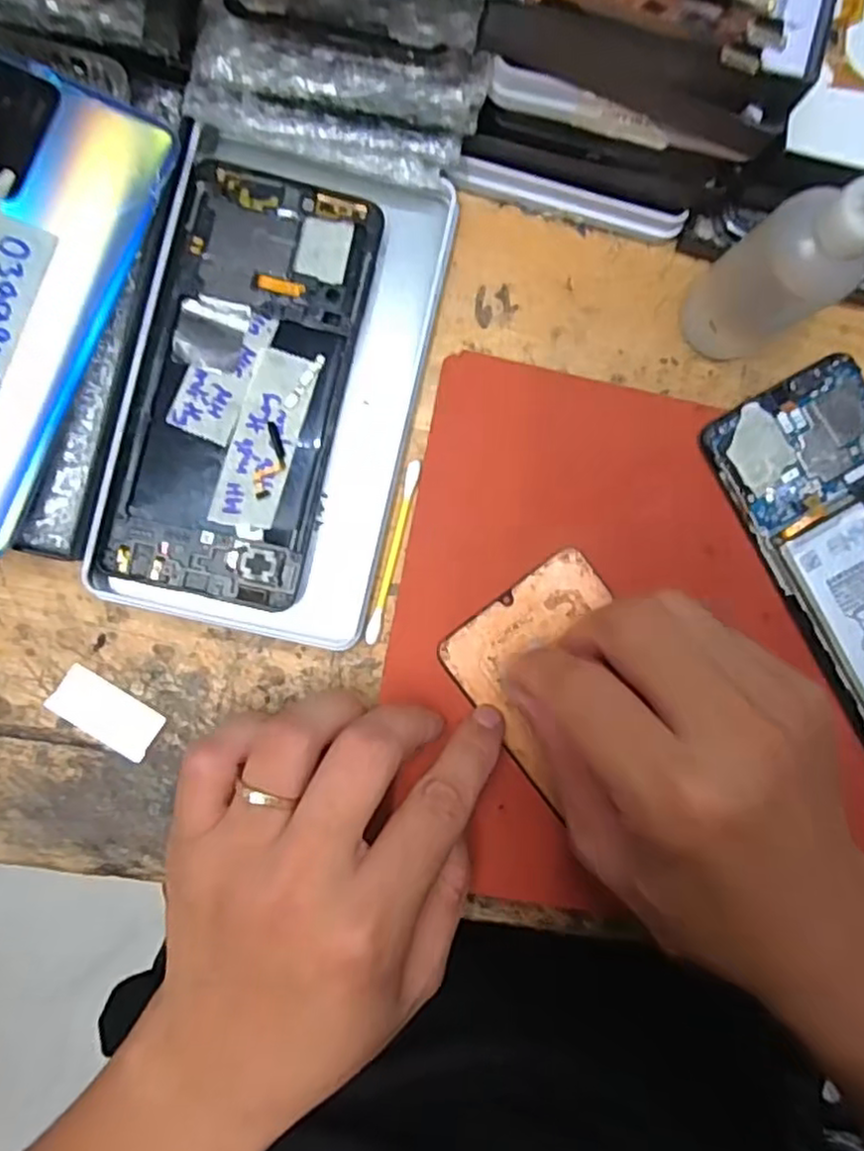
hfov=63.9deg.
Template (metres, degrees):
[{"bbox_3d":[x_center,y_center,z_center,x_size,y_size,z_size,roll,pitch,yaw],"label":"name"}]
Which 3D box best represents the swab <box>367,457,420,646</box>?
[{"bbox_3d":[-0.015,-0.009,0.266,0.005,0.004,0.071,14,89,-5],"label":"swab"}]

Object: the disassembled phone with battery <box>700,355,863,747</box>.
[{"bbox_3d":[0.173,-0.006,0.275,0.068,0.015,0.153,-28,93,-4],"label":"disassembled phone with battery"}]

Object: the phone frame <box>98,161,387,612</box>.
[{"bbox_3d":[-0.069,-0.070,0.257,0.070,0.009,0.155,13,89,-5],"label":"phone frame"}]

